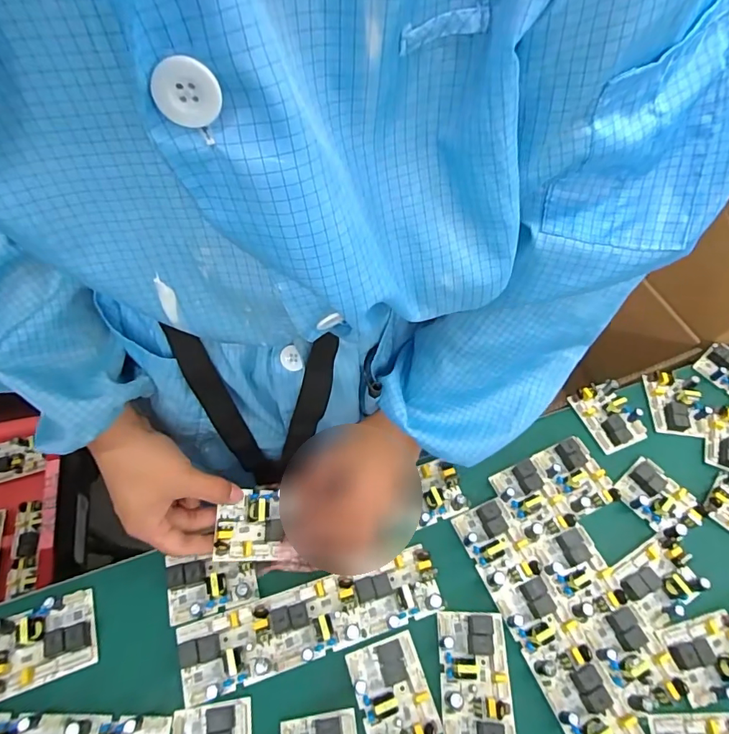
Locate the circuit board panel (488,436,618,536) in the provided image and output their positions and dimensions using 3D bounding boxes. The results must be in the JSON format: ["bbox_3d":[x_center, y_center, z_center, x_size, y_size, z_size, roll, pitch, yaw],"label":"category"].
[{"bbox_3d":[0.208,0.128,0.512,0.120,0.016,0.078,-21,64,-17],"label":"circuit board panel"}]

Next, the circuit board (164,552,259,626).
[{"bbox_3d":[-0.143,0.199,0.438,0.080,0.022,0.053,-7,61,-10],"label":"circuit board"}]

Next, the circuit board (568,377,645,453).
[{"bbox_3d":[0.297,0.053,0.567,0.069,0.021,0.082,-20,64,-16],"label":"circuit board"}]

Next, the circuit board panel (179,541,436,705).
[{"bbox_3d":[-0.045,0.227,0.429,0.236,0.021,0.060,-14,62,-13],"label":"circuit board panel"}]

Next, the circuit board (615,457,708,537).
[{"bbox_3d":[0.324,0.143,0.516,0.056,0.019,0.078,-33,68,-22],"label":"circuit board"}]

